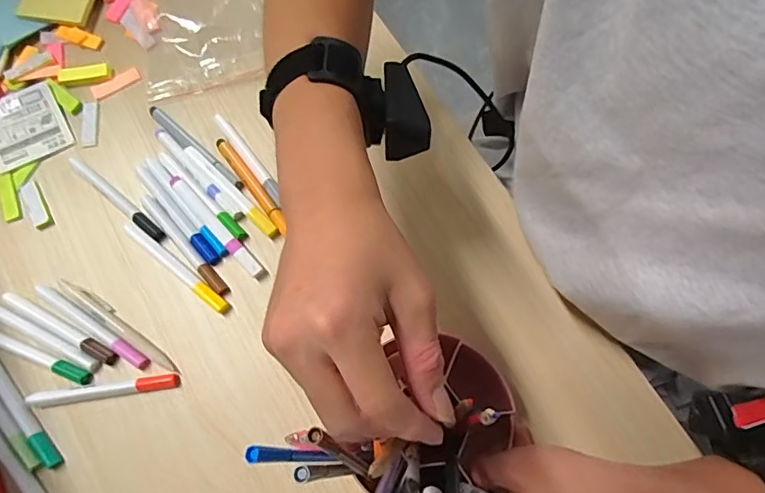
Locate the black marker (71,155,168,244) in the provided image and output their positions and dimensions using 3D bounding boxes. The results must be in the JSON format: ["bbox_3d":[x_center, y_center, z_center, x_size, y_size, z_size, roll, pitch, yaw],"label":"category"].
[{"bbox_3d":[-0.262,-0.048,0.502,0.136,0.011,0.013,37,77,12],"label":"black marker"}]

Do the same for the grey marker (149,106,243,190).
[{"bbox_3d":[-0.187,-0.099,0.509,0.129,0.007,0.014,41,78,12],"label":"grey marker"}]

